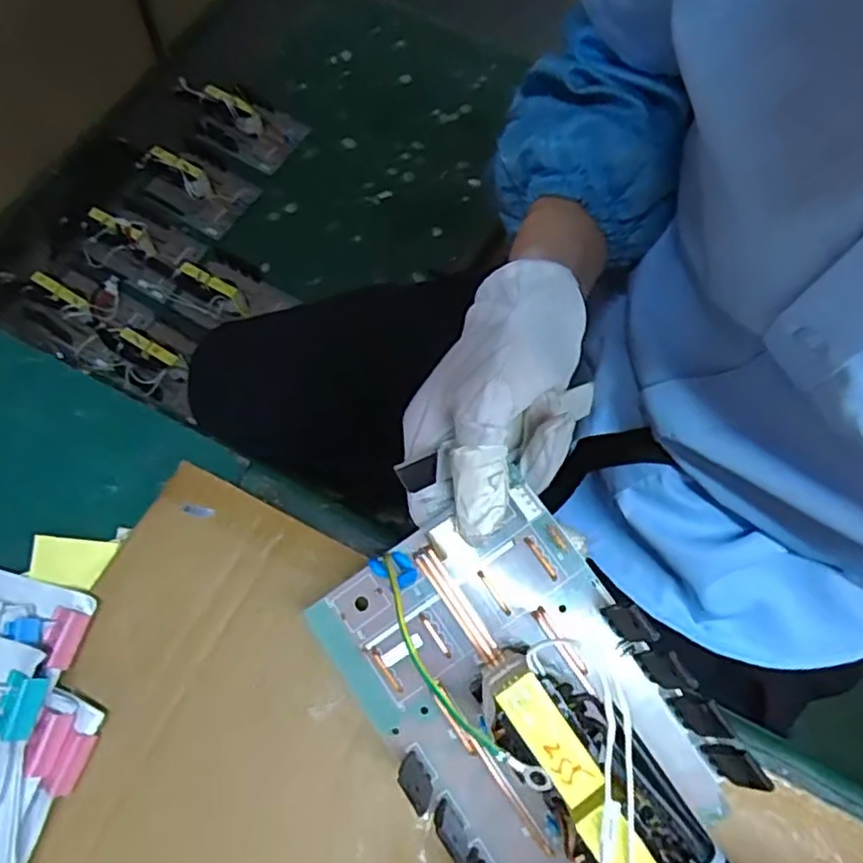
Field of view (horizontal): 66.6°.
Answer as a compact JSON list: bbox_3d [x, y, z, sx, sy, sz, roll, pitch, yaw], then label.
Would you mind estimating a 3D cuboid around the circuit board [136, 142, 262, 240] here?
[{"bbox_3d":[-0.359,-0.384,0.999,0.159,0.052,0.114,35,74,16],"label":"circuit board"}]

